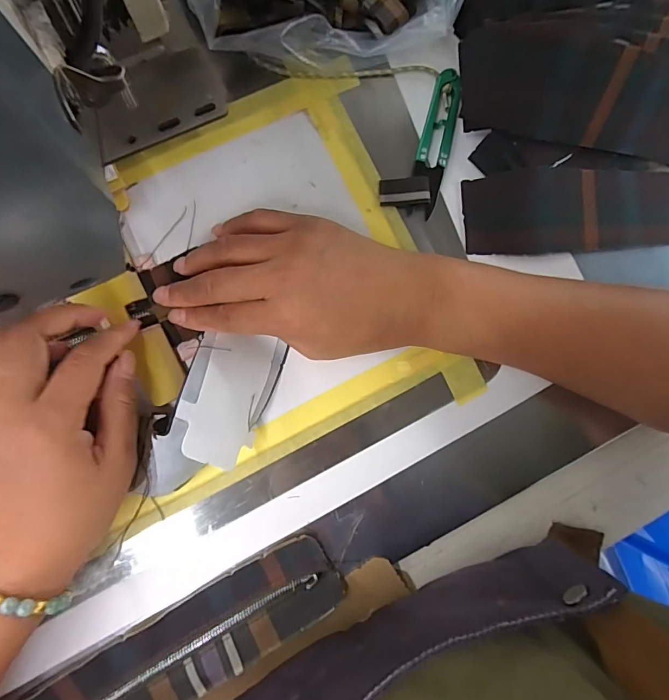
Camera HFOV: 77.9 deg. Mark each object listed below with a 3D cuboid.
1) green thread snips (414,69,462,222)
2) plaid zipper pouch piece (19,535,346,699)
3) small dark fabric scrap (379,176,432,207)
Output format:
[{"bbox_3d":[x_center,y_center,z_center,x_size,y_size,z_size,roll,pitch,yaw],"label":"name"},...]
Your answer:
[{"bbox_3d":[0.072,-0.146,0.291,0.022,0.009,0.100,14,84,-4],"label":"green thread snips"},{"bbox_3d":[-0.109,0.194,0.250,0.242,0.011,0.054,-30,88,-7],"label":"plaid zipper pouch piece"},{"bbox_3d":[0.049,-0.111,0.289,0.034,0.006,0.019,-3,86,-6],"label":"small dark fabric scrap"}]

